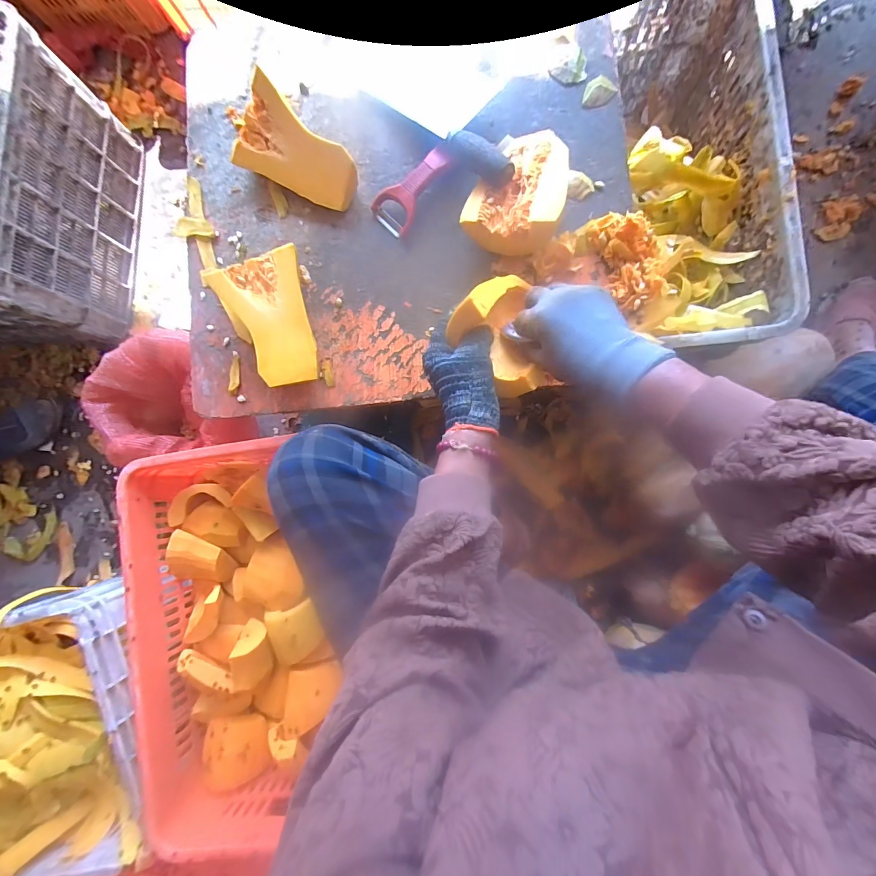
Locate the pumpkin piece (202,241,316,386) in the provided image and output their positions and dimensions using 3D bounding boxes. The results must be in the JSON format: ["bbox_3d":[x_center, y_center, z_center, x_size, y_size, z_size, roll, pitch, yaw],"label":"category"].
[{"bbox_3d":[-0.213,-0.141,0.476,0.109,0.065,0.155,-10,85,7],"label":"pumpkin piece"}]

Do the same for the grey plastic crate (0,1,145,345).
[{"bbox_3d":[-0.880,-0.489,0.778,0.346,0.271,0.534,0,87,7],"label":"grey plastic crate"}]

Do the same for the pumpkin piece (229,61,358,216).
[{"bbox_3d":[-0.180,-0.355,0.481,0.159,0.066,0.089,37,92,8],"label":"pumpkin piece"}]

